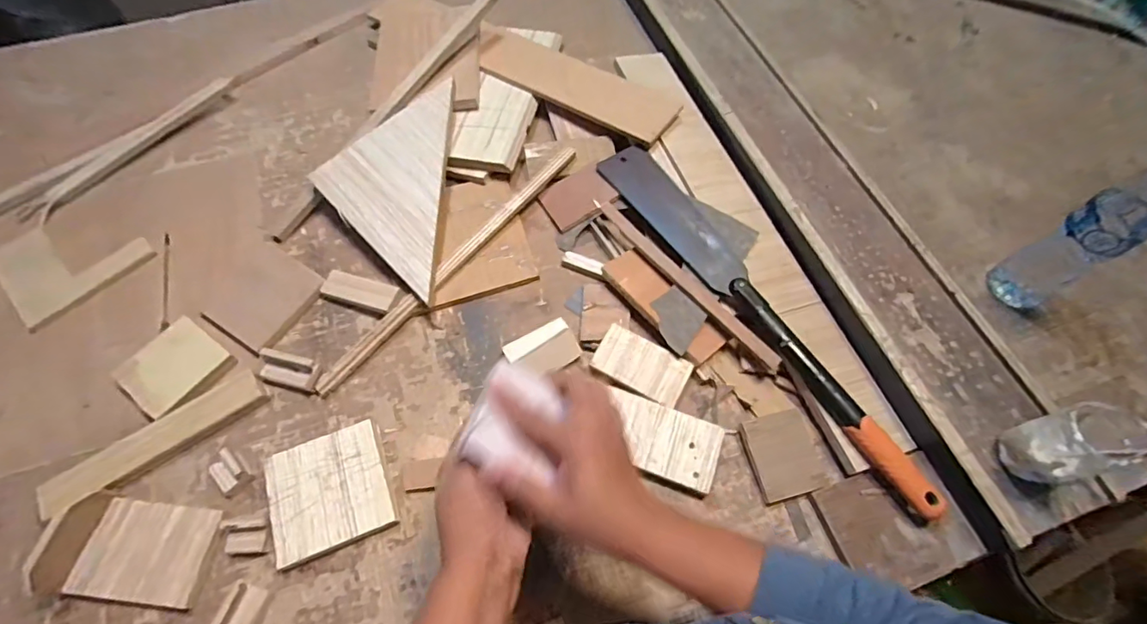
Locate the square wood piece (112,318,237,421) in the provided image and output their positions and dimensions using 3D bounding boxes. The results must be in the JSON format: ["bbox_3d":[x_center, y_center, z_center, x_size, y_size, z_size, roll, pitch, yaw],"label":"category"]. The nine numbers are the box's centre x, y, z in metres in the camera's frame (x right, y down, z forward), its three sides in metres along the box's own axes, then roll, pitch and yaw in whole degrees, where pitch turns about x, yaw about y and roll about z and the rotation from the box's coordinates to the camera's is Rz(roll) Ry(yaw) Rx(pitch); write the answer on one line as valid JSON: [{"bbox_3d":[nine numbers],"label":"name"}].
[{"bbox_3d":[-0.463,0.065,0.597,0.096,0.011,0.098,34,68,14],"label":"square wood piece"}]

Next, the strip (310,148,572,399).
[{"bbox_3d":[-0.147,-0.072,0.660,0.028,0.012,0.451,37,69,15],"label":"strip"}]

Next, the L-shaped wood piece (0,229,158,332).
[{"bbox_3d":[-0.662,-0.072,0.673,0.145,0.006,0.154,38,69,16],"label":"L-shaped wood piece"}]

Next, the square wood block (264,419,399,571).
[{"bbox_3d":[-0.255,0.186,0.538,0.115,0.019,0.114,-20,66,-11],"label":"square wood block"}]

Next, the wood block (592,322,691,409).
[{"bbox_3d":[0.079,0.064,0.603,0.106,0.010,0.064,28,67,12],"label":"wood block"}]

